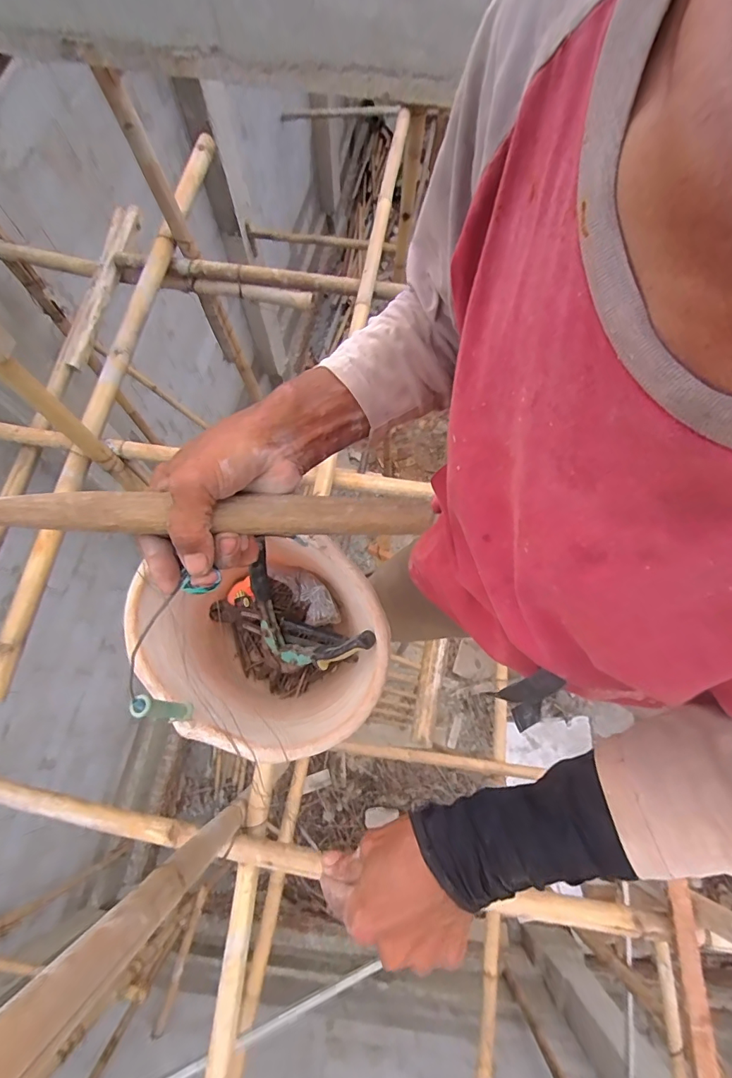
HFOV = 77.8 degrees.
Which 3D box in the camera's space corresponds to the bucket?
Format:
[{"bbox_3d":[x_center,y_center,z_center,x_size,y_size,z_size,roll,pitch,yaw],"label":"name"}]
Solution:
[{"bbox_3d":[-0.107,0.143,0.564,0.250,0.203,0.230,0,70,0],"label":"bucket"}]

